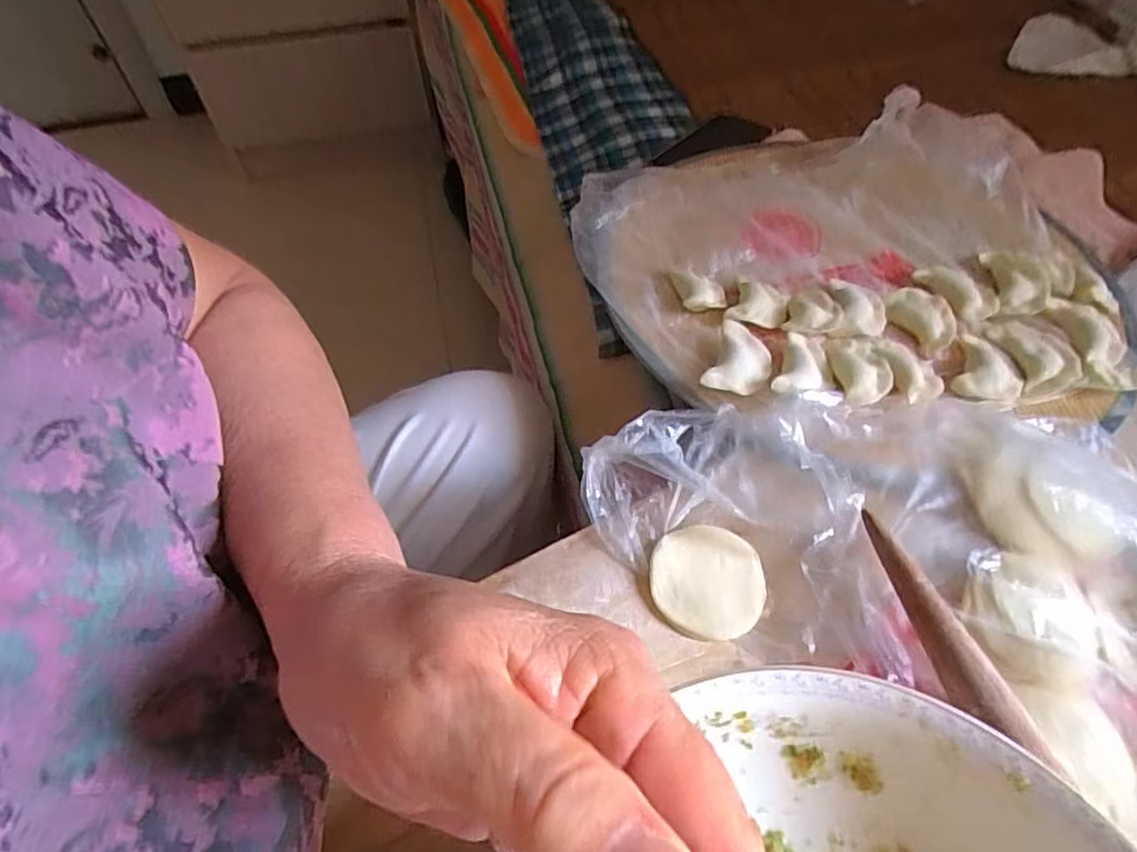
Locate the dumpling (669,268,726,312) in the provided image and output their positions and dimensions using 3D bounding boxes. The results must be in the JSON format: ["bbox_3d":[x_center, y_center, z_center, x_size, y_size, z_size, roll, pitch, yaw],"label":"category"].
[{"bbox_3d":[0.087,-0.091,0.431,0.031,0.014,0.039,-6,54,-1],"label":"dumpling"}]

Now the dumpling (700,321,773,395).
[{"bbox_3d":[0.104,-0.040,0.391,0.035,0.016,0.059,18,57,15],"label":"dumpling"}]

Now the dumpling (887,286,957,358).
[{"bbox_3d":[0.229,-0.068,0.417,0.033,0.014,0.048,-22,56,-13],"label":"dumpling"}]

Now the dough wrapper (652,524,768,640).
[{"bbox_3d":[0.069,0.075,0.319,0.054,0.005,0.055,-1,54,2],"label":"dough wrapper"}]

